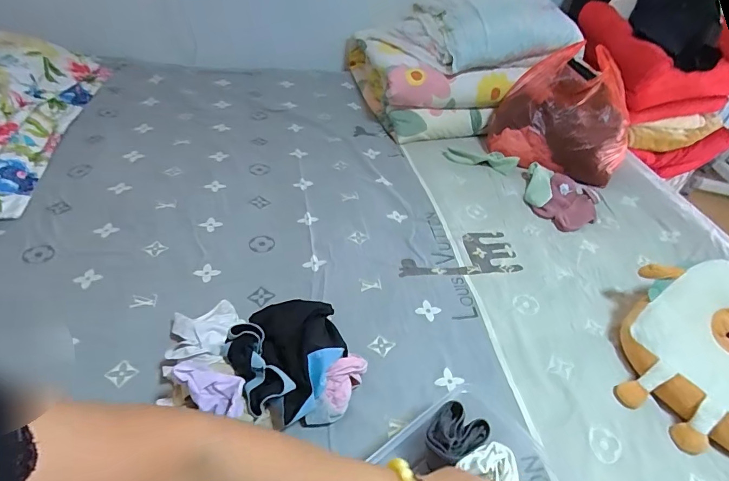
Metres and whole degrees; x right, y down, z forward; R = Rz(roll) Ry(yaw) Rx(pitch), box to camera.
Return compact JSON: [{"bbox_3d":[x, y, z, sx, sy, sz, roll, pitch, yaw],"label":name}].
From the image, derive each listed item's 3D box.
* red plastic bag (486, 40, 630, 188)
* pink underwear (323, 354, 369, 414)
[{"bbox_3d":[0.564,-0.355,1.151,0.352,0.275,0.304,21,43,20],"label":"red plastic bag"},{"bbox_3d":[-0.033,0.219,0.635,0.043,0.047,0.087,22,47,18],"label":"pink underwear"}]

